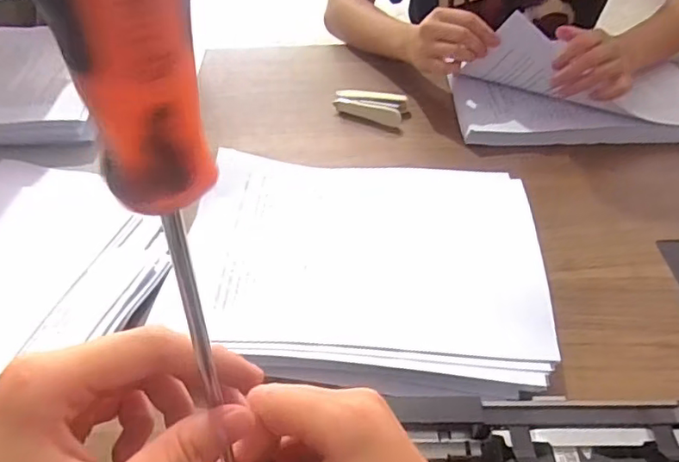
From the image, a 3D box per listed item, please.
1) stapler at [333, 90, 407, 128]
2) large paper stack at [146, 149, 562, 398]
[{"bbox_3d":[0.039,-0.162,0.722,0.088,0.023,0.045,11,46,15],"label":"stapler"},{"bbox_3d":[0.016,0.028,0.511,0.319,0.045,0.238,1,44,5],"label":"large paper stack"}]

